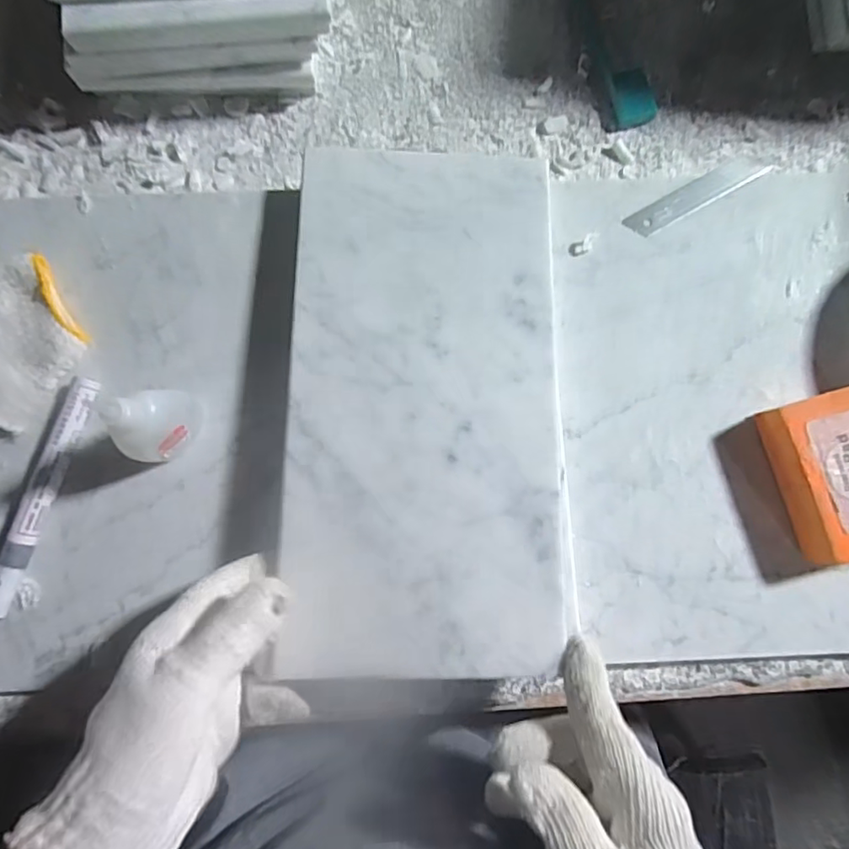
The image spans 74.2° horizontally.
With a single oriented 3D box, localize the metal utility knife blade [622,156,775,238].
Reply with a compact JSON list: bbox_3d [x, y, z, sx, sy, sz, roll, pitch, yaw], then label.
[{"bbox_3d":[0.183,-0.154,0.368,0.107,0.004,0.021,-31,83,-4],"label":"metal utility knife blade"}]

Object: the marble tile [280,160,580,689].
[{"bbox_3d":[0.003,-0.019,0.316,0.154,0.009,0.296,1,78,-4],"label":"marble tile"}]

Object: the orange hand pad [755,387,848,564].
[{"bbox_3d":[0.241,0.028,0.327,0.059,0.030,0.091,-12,82,-2],"label":"orange hand pad"}]

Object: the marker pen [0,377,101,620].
[{"bbox_3d":[-0.225,0.042,0.330,0.013,0.017,0.145,19,82,3],"label":"marker pen"}]

